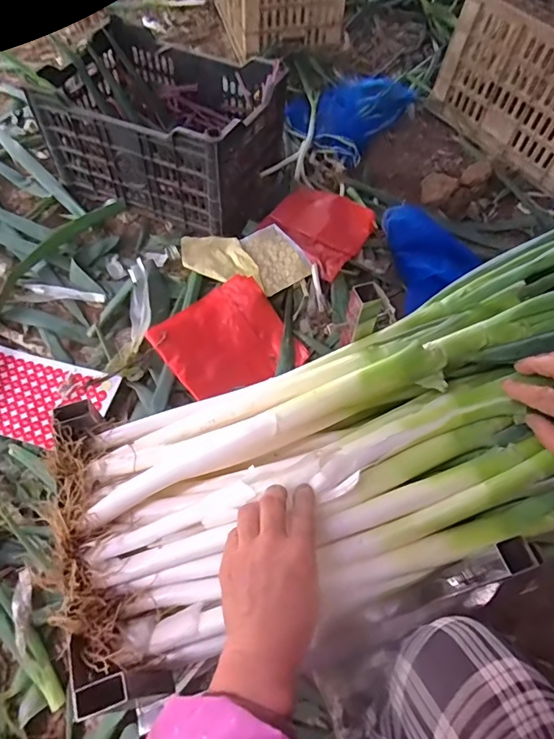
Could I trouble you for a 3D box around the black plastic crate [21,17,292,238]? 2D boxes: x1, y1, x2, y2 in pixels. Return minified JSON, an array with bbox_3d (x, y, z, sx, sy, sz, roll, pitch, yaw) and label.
[{"bbox_3d":[-0.235,-0.555,1.077,0.488,0.227,0.347,24,62,10],"label":"black plastic crate"}]

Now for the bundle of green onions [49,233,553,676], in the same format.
[{"bbox_3d":[0.179,0.050,0.467,0.780,0.121,0.276,-22,63,1],"label":"bundle of green onions"}]

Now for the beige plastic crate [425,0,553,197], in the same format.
[{"bbox_3d":[0.708,-0.759,1.210,0.278,0.332,0.508,-31,67,-19],"label":"beige plastic crate"}]

